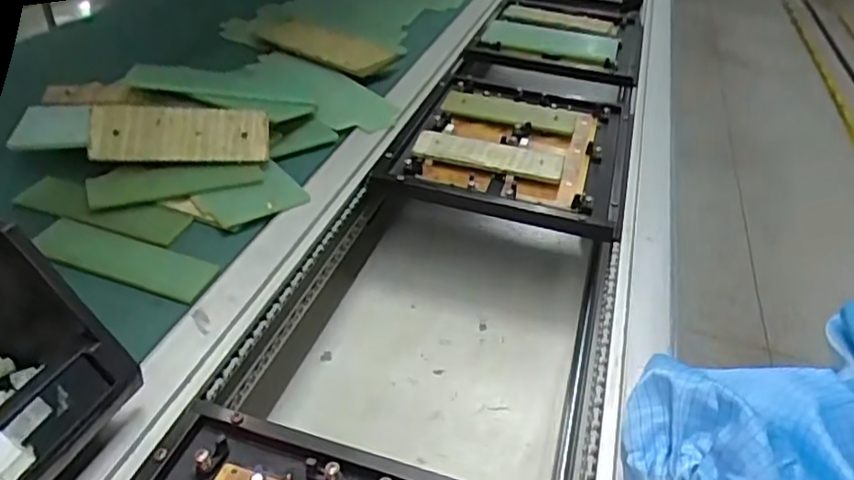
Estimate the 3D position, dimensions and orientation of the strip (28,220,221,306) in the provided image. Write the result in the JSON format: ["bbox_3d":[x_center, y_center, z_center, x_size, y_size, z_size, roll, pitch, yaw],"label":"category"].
[{"bbox_3d":[-0.227,0.013,0.475,0.128,0.007,0.041,16,43,5],"label":"strip"}]

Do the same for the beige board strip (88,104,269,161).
[{"bbox_3d":[-0.213,-0.093,0.550,0.144,0.009,0.049,-1,82,-17],"label":"beige board strip"}]

